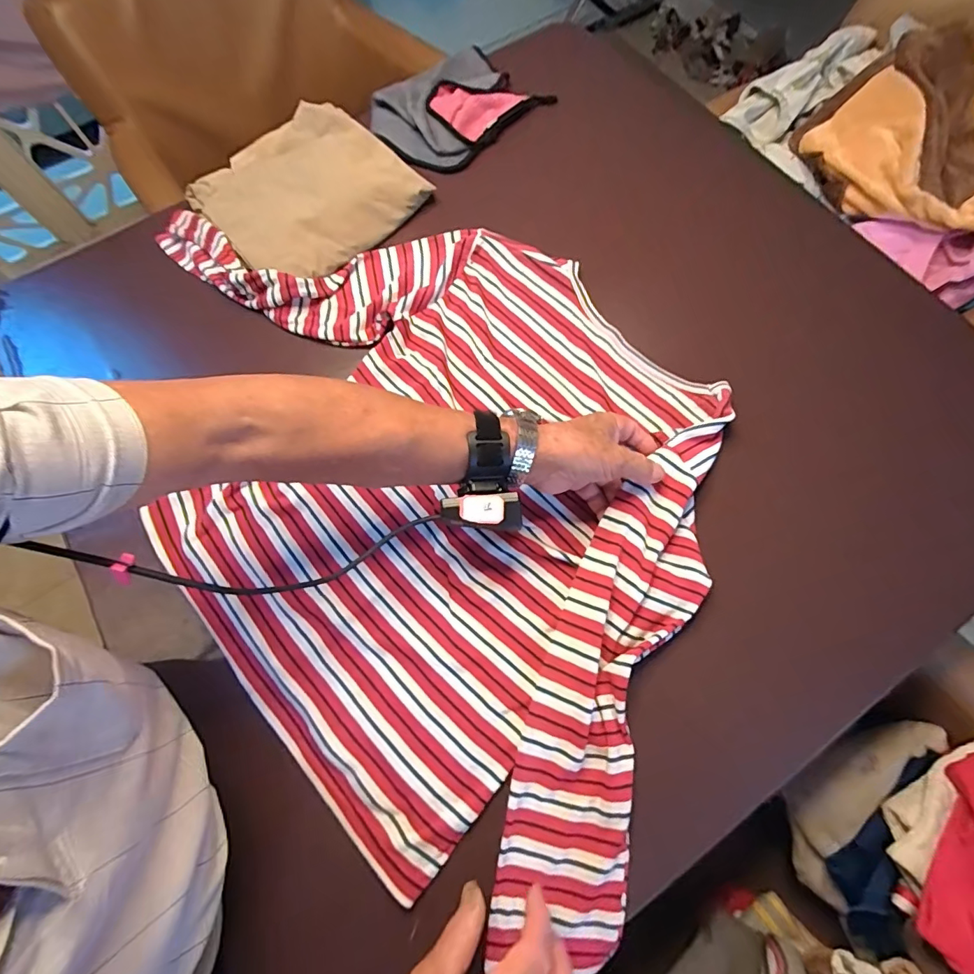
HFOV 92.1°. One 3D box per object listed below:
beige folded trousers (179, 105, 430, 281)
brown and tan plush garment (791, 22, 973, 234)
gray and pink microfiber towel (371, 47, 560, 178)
[{"bbox_3d":[-0.247,-0.393,0.615,0.247,0.045,0.239,41,77,15],"label":"beige folded trousers"},{"bbox_3d":[0.741,-0.556,0.763,0.259,0.148,0.400,-41,74,-11],"label":"brown and tan plush garment"},{"bbox_3d":[-0.049,-0.555,0.677,0.246,0.030,0.159,-41,74,-11],"label":"gray and pink microfiber towel"}]

